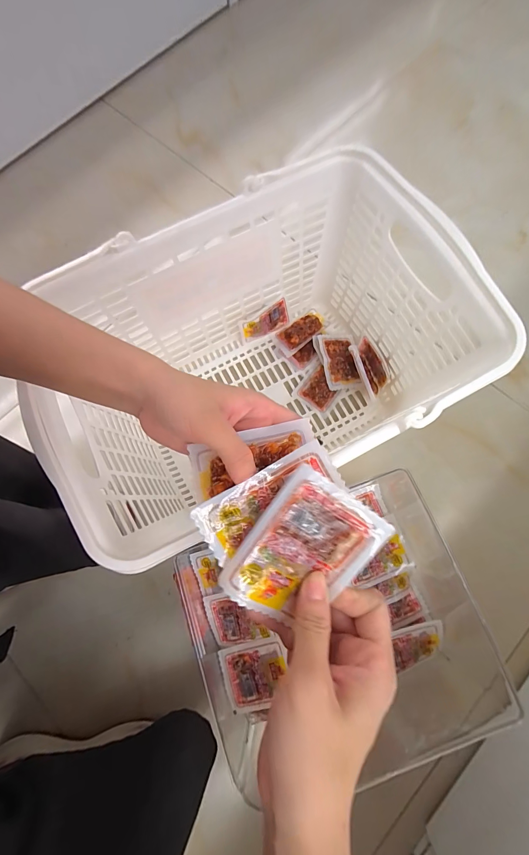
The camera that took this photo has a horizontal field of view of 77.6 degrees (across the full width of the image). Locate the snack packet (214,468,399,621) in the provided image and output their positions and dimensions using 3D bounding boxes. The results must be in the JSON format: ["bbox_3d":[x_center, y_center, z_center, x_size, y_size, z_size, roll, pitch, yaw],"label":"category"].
[{"bbox_3d":[0.023,0.077,0.200,0.066,0.006,0.093,37,99,-5],"label":"snack packet"}]

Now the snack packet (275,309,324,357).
[{"bbox_3d":[0.059,-0.160,0.545,0.087,0.017,0.053,-40,59,3],"label":"snack packet"}]

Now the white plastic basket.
[{"bbox_3d":[-0.007,-0.072,0.428,0.421,0.243,0.306,-27,77,-5],"label":"white plastic basket"}]

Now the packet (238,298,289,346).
[{"bbox_3d":[0.000,-0.169,0.532,0.083,0.051,0.017,-29,77,-5],"label":"packet"}]

